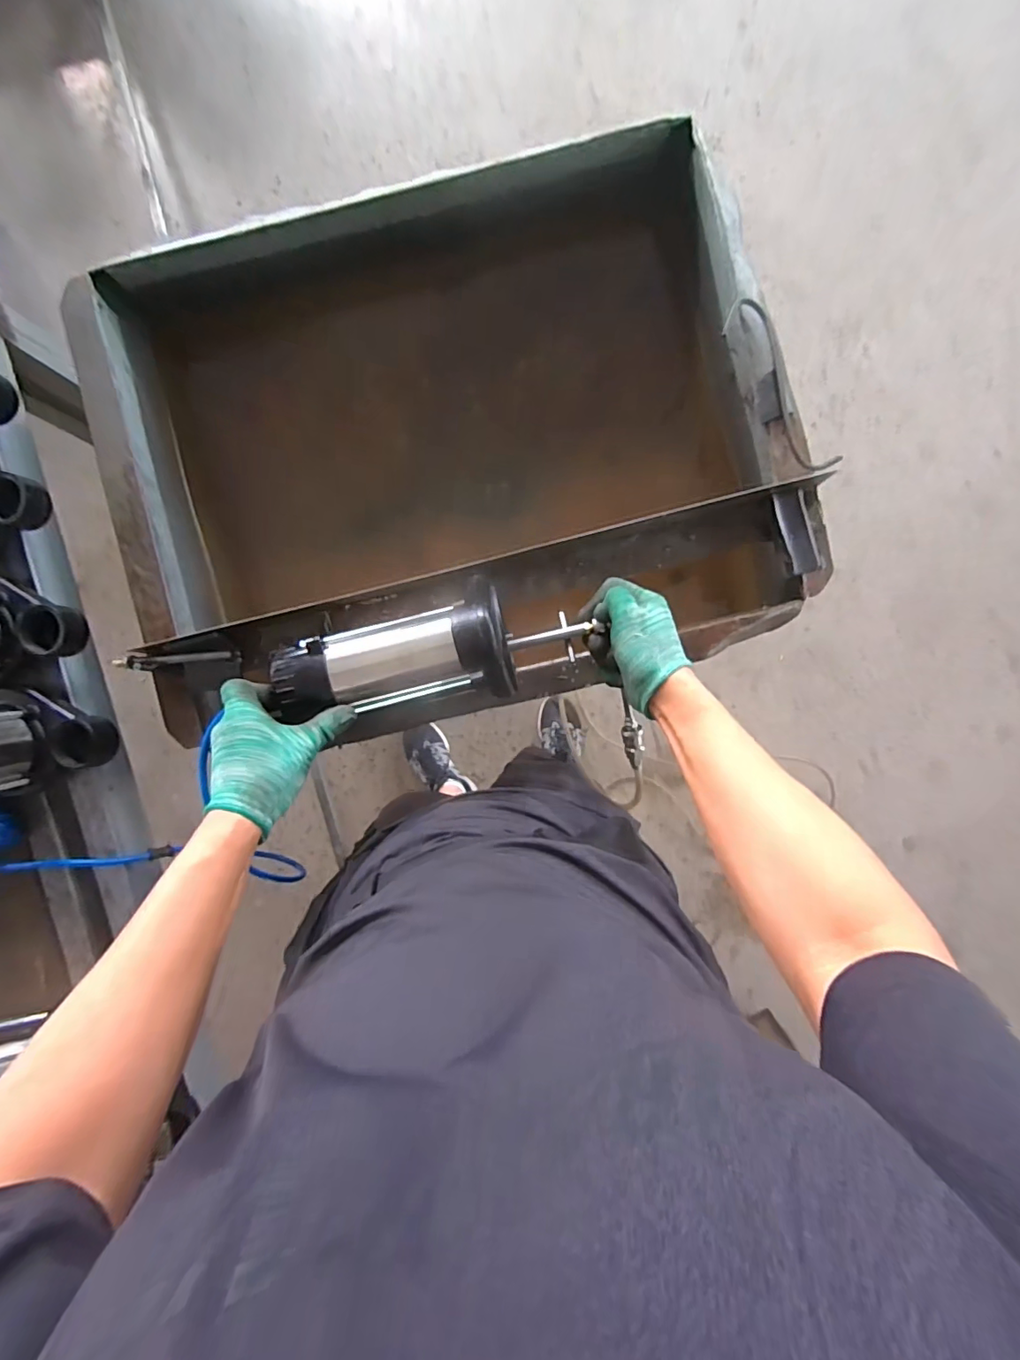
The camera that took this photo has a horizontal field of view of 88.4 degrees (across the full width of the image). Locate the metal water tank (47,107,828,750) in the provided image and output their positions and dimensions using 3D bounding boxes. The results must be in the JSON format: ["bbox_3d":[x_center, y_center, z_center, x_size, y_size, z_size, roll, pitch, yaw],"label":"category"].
[{"bbox_3d":[-0.076,-0.266,0.672,0.753,0.231,0.591,-13,91,2],"label":"metal water tank"}]

